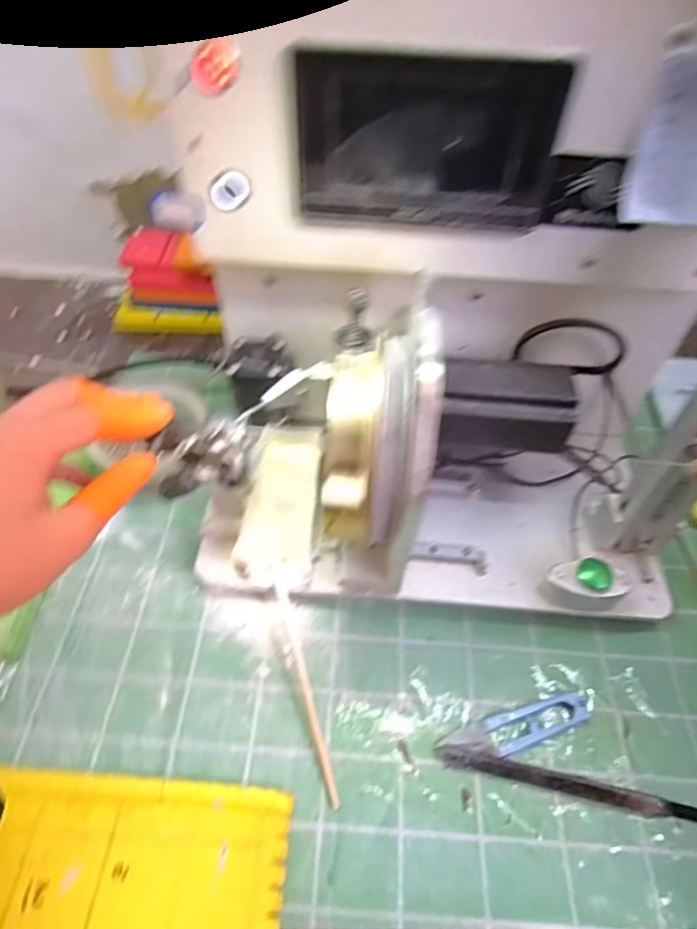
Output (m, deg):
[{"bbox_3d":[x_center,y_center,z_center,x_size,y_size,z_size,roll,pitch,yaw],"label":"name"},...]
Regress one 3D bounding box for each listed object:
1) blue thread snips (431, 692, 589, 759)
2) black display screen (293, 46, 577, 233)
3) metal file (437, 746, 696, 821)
[{"bbox_3d":[0.113,0.172,0.362,0.106,0.008,0.023,-13,53,-12],"label":"blue thread snips"},{"bbox_3d":[0.040,-0.166,0.289,0.132,0.080,0.010,5,52,1],"label":"black display screen"},{"bbox_3d":[0.144,0.199,0.340,0.172,0.011,0.012,11,52,6],"label":"metal file"}]

